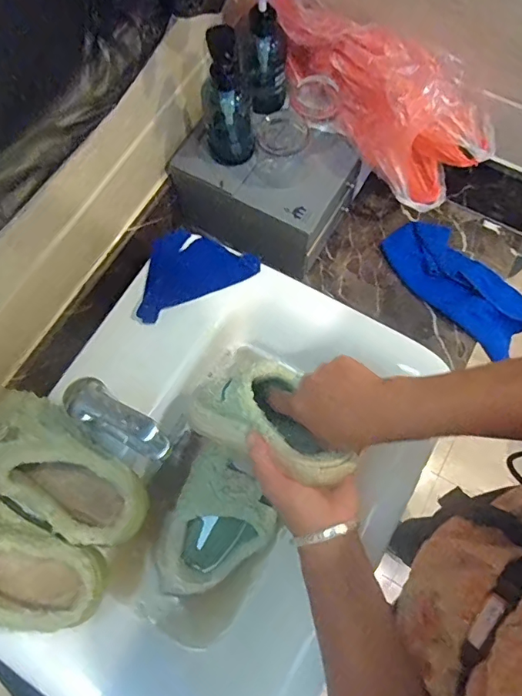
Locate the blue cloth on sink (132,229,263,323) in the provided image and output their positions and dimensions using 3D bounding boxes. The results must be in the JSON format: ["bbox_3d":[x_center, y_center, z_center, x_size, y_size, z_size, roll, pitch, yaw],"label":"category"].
[{"bbox_3d":[-0.099,-0.111,0.643,0.166,0.012,0.106,-29,73,-9],"label":"blue cloth on sink"}]

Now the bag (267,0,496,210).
[{"bbox_3d":[0.154,-0.337,0.619,0.320,0.135,0.149,38,74,-1],"label":"bag"}]

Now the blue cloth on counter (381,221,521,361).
[{"bbox_3d":[0.307,-0.097,0.735,0.107,0.038,0.253,-41,75,-13],"label":"blue cloth on counter"}]

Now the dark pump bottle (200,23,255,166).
[{"bbox_3d":[-0.044,-0.307,0.594,0.061,0.163,0.056,-9,70,-3],"label":"dark pump bottle"}]

